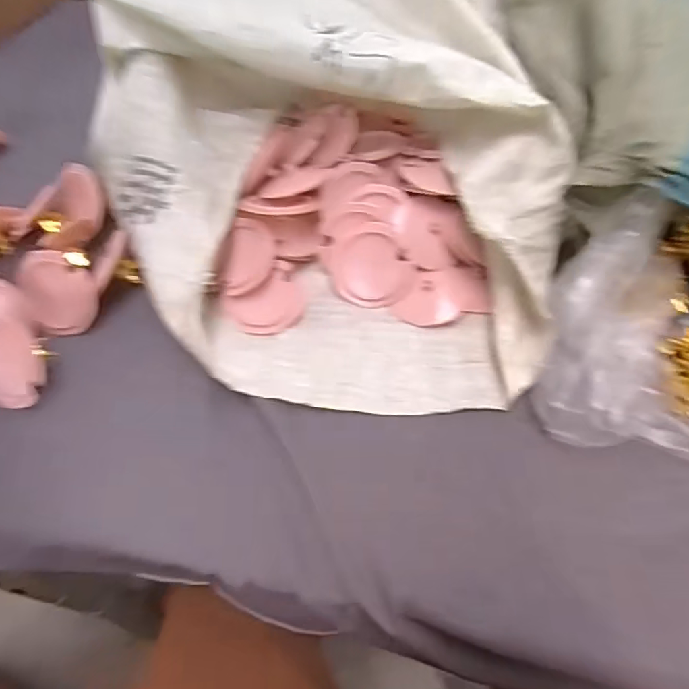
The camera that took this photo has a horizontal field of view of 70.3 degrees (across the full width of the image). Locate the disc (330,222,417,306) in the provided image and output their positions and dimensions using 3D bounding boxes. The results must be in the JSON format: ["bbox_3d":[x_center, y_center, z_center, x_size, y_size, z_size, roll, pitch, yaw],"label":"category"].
[{"bbox_3d":[0.024,-0.074,0.464,0.072,0.008,0.079,1,96,8],"label":"disc"}]

